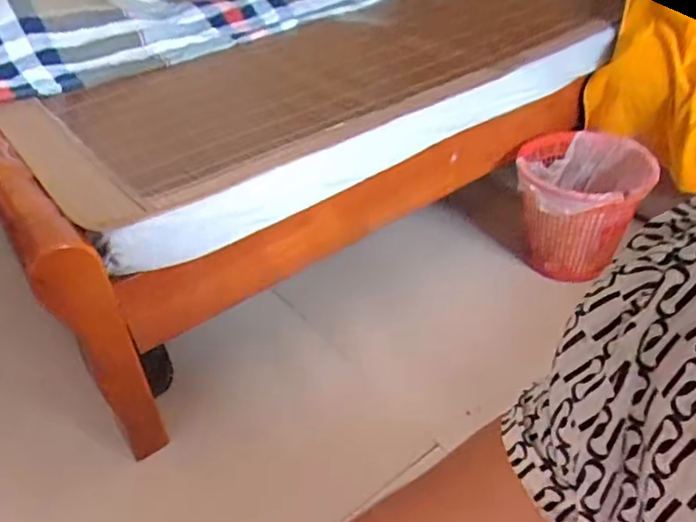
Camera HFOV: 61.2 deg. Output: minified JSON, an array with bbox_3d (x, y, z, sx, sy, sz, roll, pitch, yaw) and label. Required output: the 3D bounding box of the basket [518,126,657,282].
[{"bbox_3d":[0.535,-0.123,1.373,0.278,0.242,0.275,8,41,17],"label":"basket"}]

